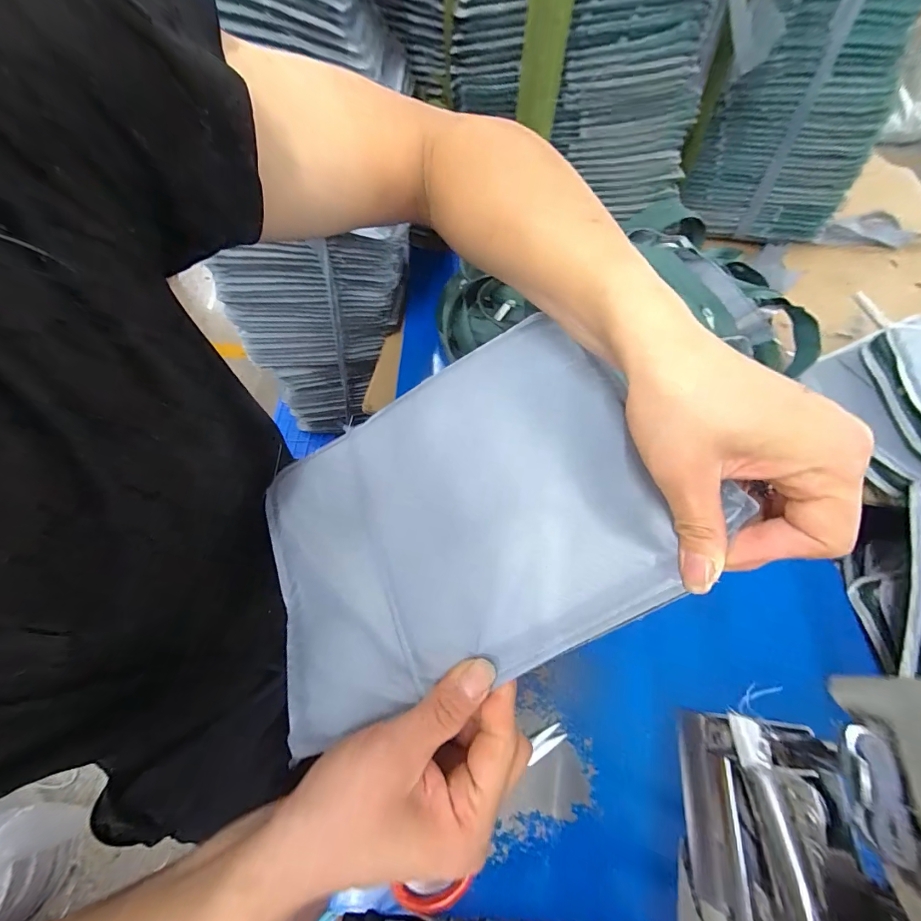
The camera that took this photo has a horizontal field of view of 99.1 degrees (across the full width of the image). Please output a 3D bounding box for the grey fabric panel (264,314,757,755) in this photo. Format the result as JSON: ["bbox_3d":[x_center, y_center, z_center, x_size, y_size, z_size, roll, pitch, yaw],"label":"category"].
[{"bbox_3d":[-0.011,0.033,0.272,0.276,0.011,0.214,-29,57,6],"label":"grey fabric panel"}]

